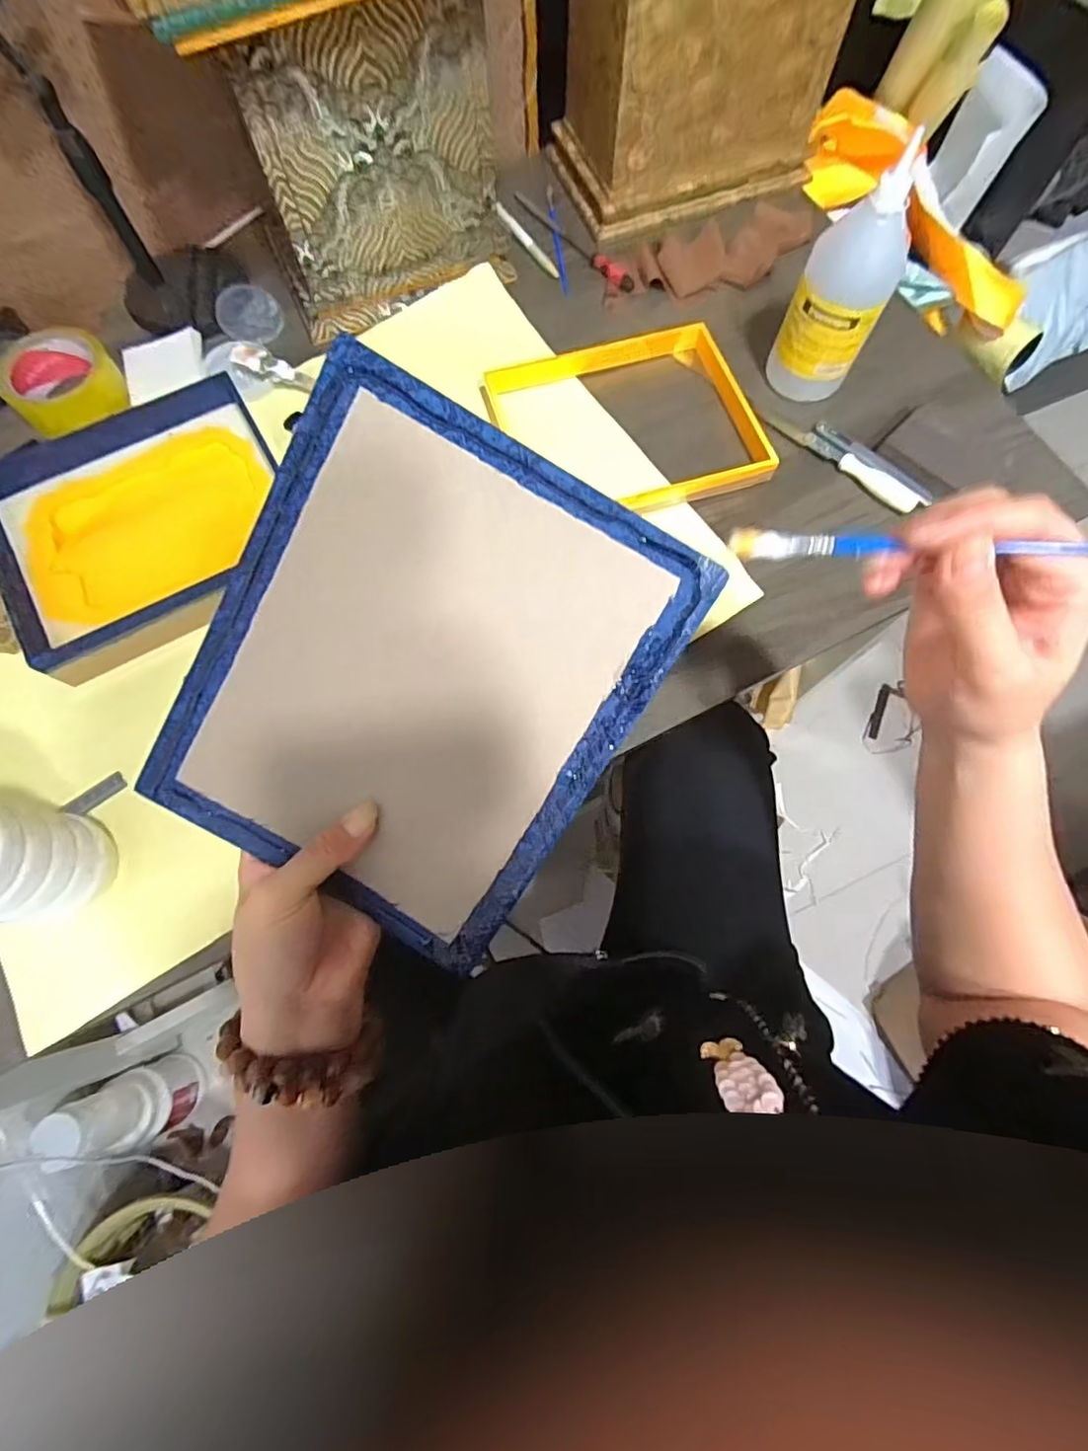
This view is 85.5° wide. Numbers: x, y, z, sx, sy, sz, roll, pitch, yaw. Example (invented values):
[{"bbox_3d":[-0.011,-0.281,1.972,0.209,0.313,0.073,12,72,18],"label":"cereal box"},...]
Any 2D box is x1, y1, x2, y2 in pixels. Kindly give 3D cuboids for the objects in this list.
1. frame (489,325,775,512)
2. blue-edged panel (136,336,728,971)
[{"bbox_3d":[0.077,-0.292,0.565,0.239,0.028,0.194,-15,74,-4],"label":"frame"},{"bbox_3d":[-0.064,-0.019,0.293,0.198,0.014,0.241,31,104,-3],"label":"blue-edged panel"}]

